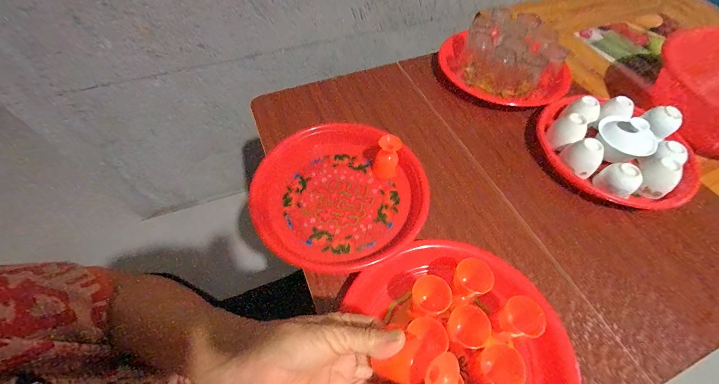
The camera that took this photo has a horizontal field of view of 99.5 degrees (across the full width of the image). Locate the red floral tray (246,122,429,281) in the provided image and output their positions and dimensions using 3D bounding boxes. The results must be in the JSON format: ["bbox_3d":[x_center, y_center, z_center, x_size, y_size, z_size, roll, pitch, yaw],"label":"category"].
[{"bbox_3d":[-0.034,-0.002,0.452,0.236,0.039,0.244,-30,63,-19],"label":"red floral tray"}]

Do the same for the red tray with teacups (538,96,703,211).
[{"bbox_3d":[0.418,-0.079,0.496,0.230,0.069,0.187,31,62,17],"label":"red tray with teacups"}]

